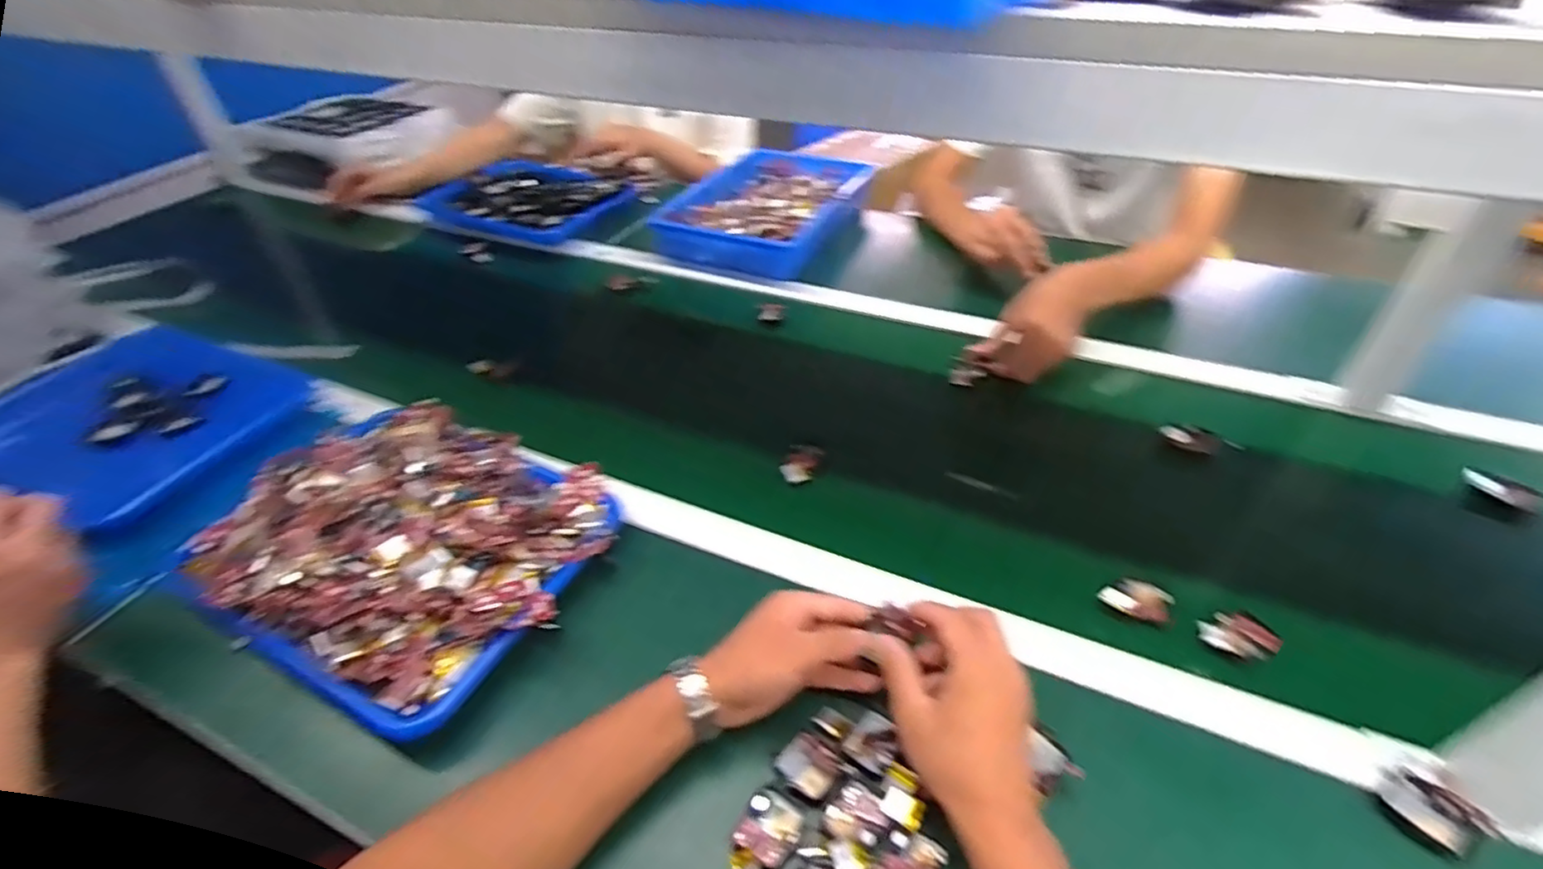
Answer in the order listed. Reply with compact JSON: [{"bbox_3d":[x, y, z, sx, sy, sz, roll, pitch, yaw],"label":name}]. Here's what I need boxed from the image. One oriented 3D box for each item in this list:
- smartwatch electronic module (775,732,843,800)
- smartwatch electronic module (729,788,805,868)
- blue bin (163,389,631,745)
[{"bbox_3d":[0.026,0.228,0.457,0.032,0.014,0.040,-34,50,-29],"label":"smartwatch electronic module"},{"bbox_3d":[-0.006,0.258,0.419,0.037,0.019,0.062,16,46,21],"label":"smartwatch electronic module"},{"bbox_3d":[-0.326,0.080,0.585,0.328,0.064,0.265,18,47,23],"label":"blue bin"}]

